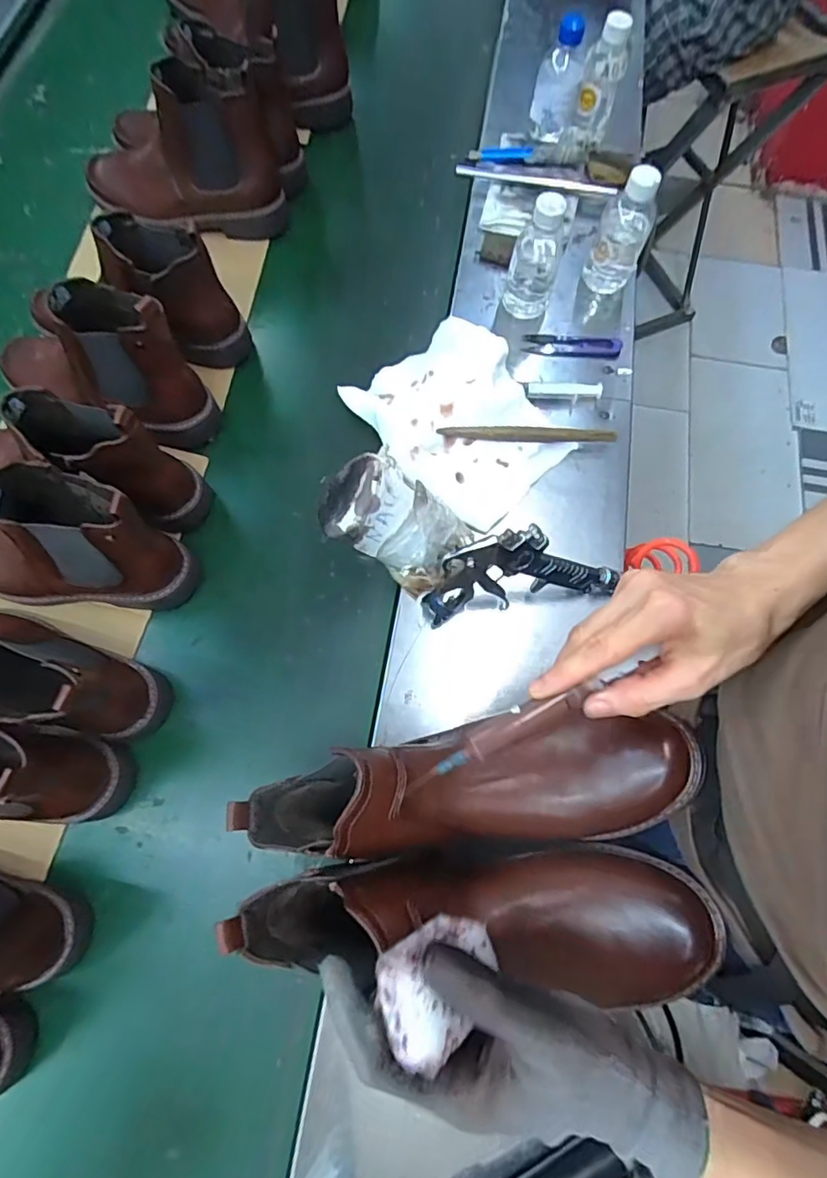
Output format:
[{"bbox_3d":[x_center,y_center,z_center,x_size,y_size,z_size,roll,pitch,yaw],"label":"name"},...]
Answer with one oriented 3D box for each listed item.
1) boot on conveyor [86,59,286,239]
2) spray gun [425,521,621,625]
[{"bbox_3d":[-0.301,-0.557,0.702,0.253,0.162,0.101,14,72,3],"label":"boot on conveyor"},{"bbox_3d":[0.109,-0.018,0.525,0.194,0.096,0.047,-11,72,-5],"label":"spray gun"}]

